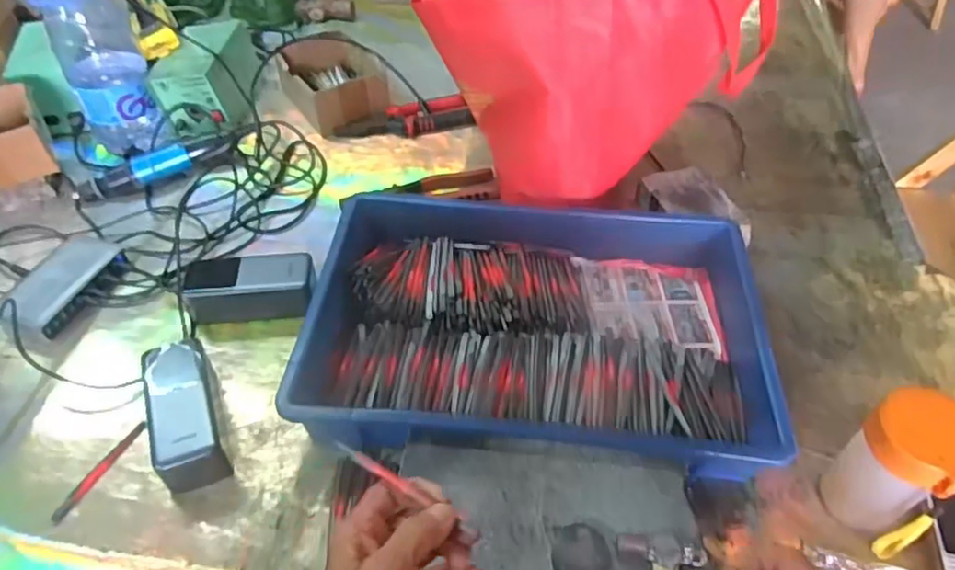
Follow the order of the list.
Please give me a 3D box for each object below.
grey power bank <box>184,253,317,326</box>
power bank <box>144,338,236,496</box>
[{"bbox_3d":[-0.237,0.005,0.670,0.133,0.054,0.067,-2,49,-3],"label":"grey power bank"},{"bbox_3d":[-0.261,0.117,0.568,0.056,0.054,0.140,-19,52,-17],"label":"power bank"}]

